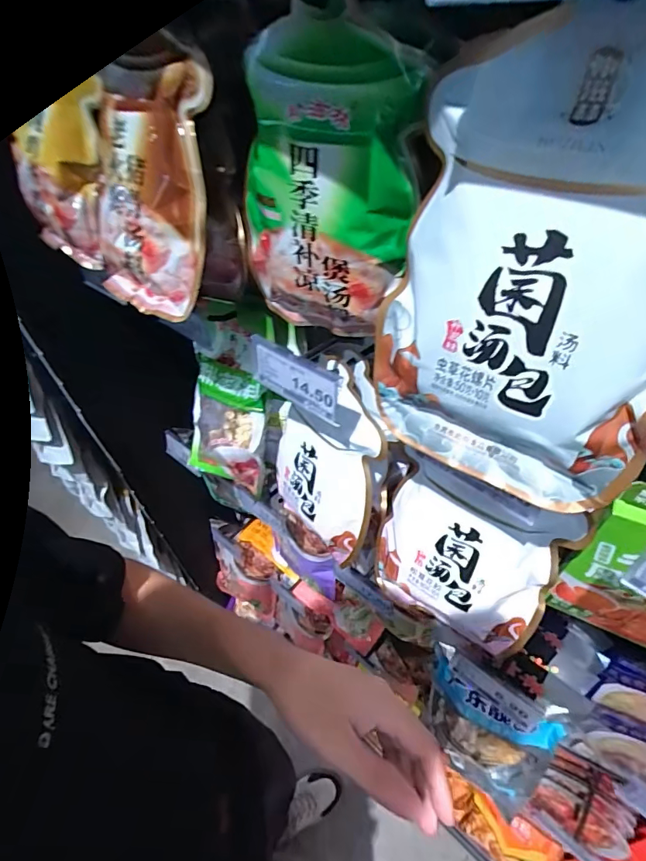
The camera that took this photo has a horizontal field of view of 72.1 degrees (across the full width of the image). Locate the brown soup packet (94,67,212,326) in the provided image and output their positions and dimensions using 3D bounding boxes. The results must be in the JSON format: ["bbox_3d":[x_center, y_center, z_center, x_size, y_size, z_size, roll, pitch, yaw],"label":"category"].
[{"bbox_3d":[-0.143,-0.189,0.364,0.112,0.178,0.035,24,28,18],"label":"brown soup packet"}]

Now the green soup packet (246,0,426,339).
[{"bbox_3d":[-0.005,-0.162,0.325,0.137,0.210,0.036,25,55,25],"label":"green soup packet"}]

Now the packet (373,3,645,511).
[{"bbox_3d":[0.104,-0.066,0.234,0.159,0.222,0.022,28,39,29],"label":"packet"}]

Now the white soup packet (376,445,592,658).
[{"bbox_3d":[0.128,0.120,0.422,0.158,0.170,0.068,25,55,25],"label":"white soup packet"}]

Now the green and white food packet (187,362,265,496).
[{"bbox_3d":[-0.128,0.000,0.569,0.133,0.173,0.047,25,25,22],"label":"green and white food packet"}]

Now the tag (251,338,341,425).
[{"bbox_3d":[-0.024,-0.044,0.387,0.096,0.048,0.006,28,46,28],"label":"tag"}]

